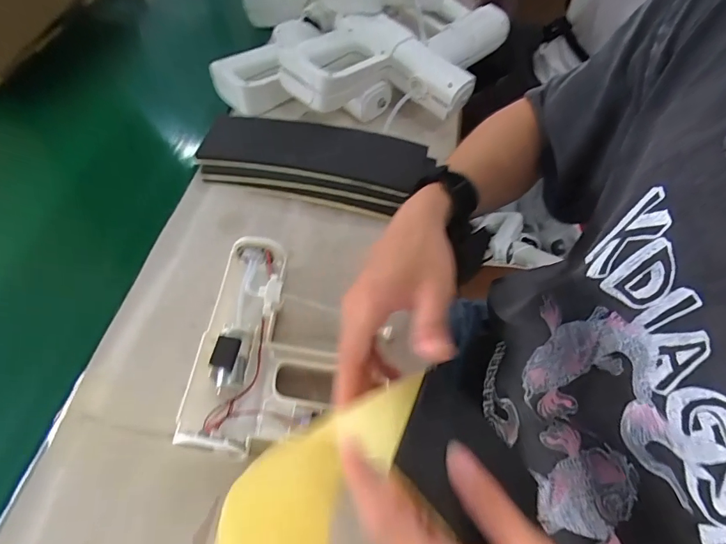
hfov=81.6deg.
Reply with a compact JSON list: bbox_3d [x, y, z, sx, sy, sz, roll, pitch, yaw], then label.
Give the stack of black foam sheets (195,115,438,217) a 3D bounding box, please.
[{"bbox_3d":[-0.061,-0.147,0.555,0.300,0.042,0.118,11,58,6],"label":"stack of black foam sheets"}]

